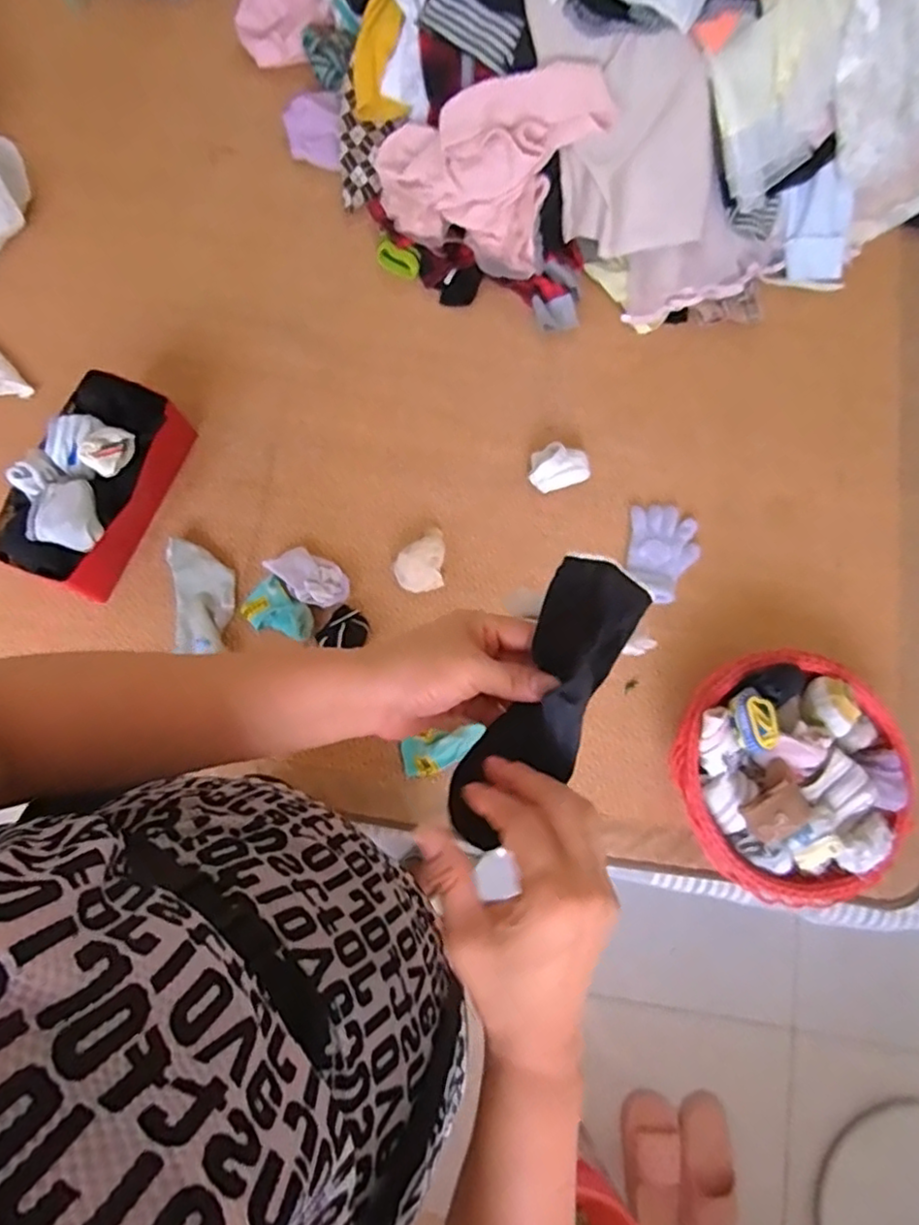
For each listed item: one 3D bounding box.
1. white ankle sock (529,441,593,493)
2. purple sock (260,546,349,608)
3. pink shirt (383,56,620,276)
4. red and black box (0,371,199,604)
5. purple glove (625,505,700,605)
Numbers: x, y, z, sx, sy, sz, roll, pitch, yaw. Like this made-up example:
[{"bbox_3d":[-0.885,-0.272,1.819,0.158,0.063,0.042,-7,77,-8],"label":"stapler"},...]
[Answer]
[{"bbox_3d":[0.141,-0.209,0.915,0.088,0.046,0.068,-19,77,-5],"label":"white ankle sock"},{"bbox_3d":[-0.201,-0.047,0.879,0.110,0.040,0.070,42,80,9],"label":"purple sock"},{"bbox_3d":[0.035,-0.628,0.905,0.306,0.200,0.188,8,76,2],"label":"pink shirt"},{"bbox_3d":[-0.492,-0.172,0.876,0.141,0.115,0.282,24,77,5],"label":"red and black box"},{"bbox_3d":[0.283,-0.081,0.890,0.093,0.013,0.142,9,75,0],"label":"purple glove"}]

